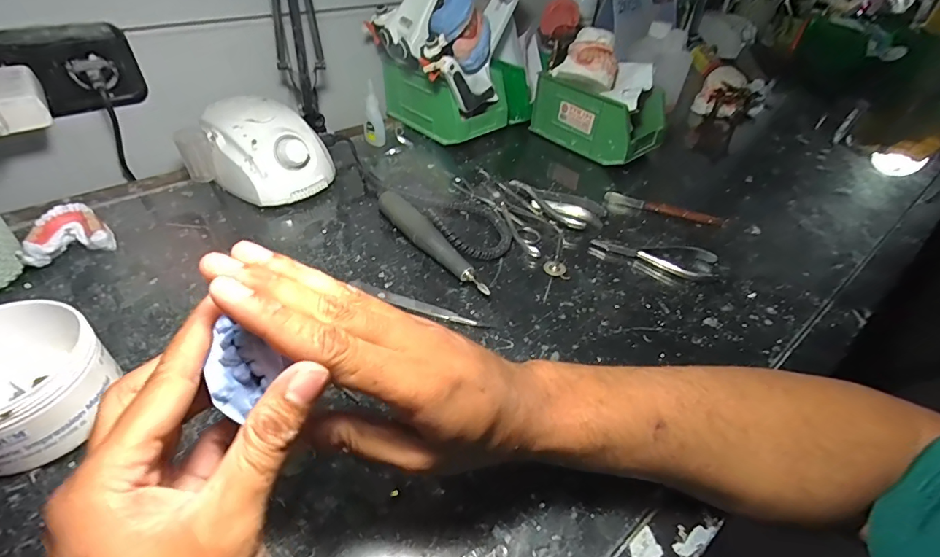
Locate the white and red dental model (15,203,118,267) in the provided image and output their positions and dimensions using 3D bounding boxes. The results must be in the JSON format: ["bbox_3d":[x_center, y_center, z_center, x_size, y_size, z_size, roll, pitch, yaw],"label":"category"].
[{"bbox_3d":[-0.379,-0.037,0.412,0.065,0.035,0.056,-30,52,-32],"label":"white and red dental model"}]

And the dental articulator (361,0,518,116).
[{"bbox_3d":[-0.034,-0.343,0.579,0.153,0.179,0.194,25,46,21],"label":"dental articulator"}]

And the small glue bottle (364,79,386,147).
[{"bbox_3d":[-0.132,-0.224,0.600,0.021,0.081,0.023,-21,48,-26],"label":"small glue bottle"}]

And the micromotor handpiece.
[{"bbox_3d":[-0.037,-0.036,0.439,0.024,0.032,0.163,-30,52,-32],"label":"micromotor handpiece"}]

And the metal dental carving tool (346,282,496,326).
[{"bbox_3d":[-0.047,0.025,0.392,0.134,0.005,0.014,17,44,13],"label":"metal dental carving tool"}]

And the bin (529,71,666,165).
[{"bbox_3d":[0.188,-0.237,0.636,0.101,0.080,0.170,-29,52,-32],"label":"bin"}]

